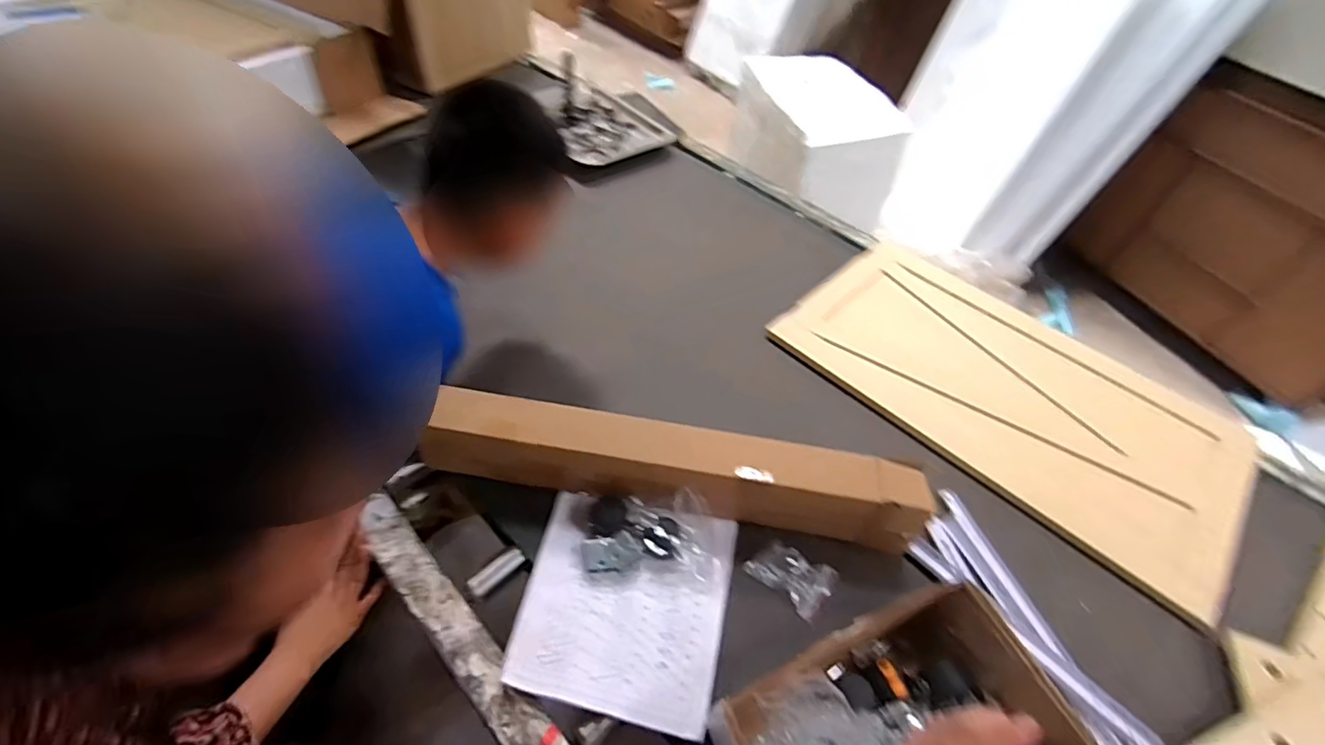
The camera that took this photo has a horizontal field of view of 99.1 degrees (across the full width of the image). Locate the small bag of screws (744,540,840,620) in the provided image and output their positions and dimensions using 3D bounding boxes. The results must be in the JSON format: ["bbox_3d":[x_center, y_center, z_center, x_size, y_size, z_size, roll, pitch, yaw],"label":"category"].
[{"bbox_3d":[0.152,0.236,0.666,0.089,0.017,0.064,33,54,22],"label":"small bag of screws"}]

